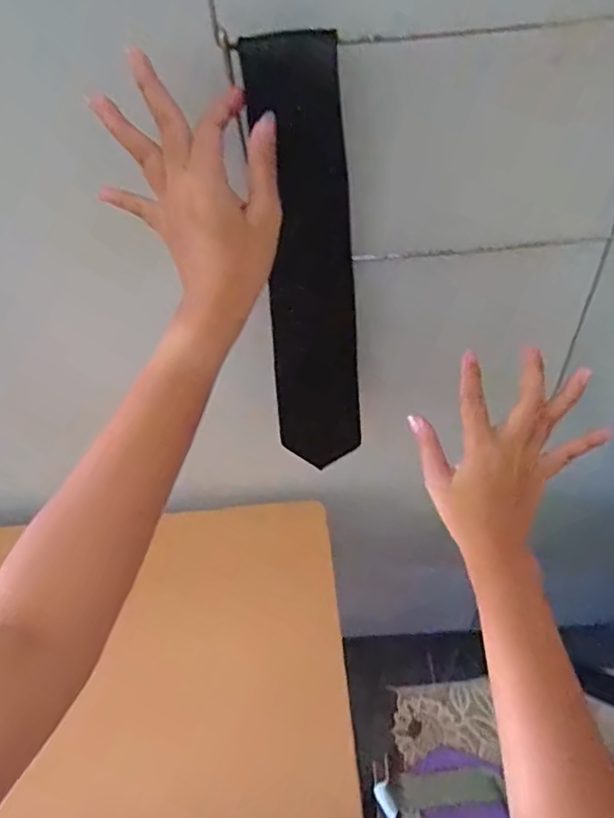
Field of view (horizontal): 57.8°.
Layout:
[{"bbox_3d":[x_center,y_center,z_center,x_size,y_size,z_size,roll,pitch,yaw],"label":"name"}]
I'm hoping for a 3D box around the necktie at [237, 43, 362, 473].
[{"bbox_3d":[0.004,-0.082,0.436,0.071,0.357,0.009,-3,44,2],"label":"necktie"}]

